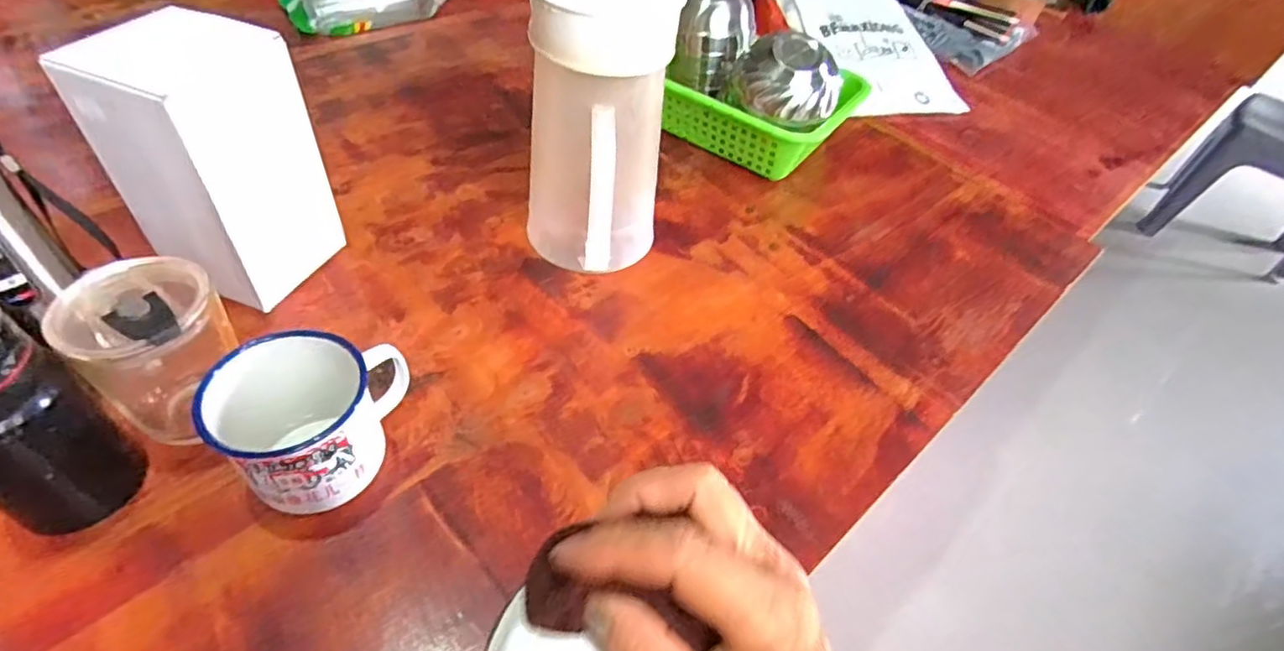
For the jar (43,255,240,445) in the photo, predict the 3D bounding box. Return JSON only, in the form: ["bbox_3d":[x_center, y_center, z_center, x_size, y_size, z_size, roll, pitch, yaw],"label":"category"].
[{"bbox_3d":[-0.322,0.020,0.427,0.083,0.105,0.080,4,48,-4],"label":"jar"}]

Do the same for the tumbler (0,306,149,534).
[{"bbox_3d":[-0.366,0.055,0.365,0.058,0.158,0.068,27,50,17],"label":"tumbler"}]

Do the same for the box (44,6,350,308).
[{"bbox_3d":[-0.341,-0.126,0.507,0.099,0.205,0.111,19,48,10],"label":"box"}]

